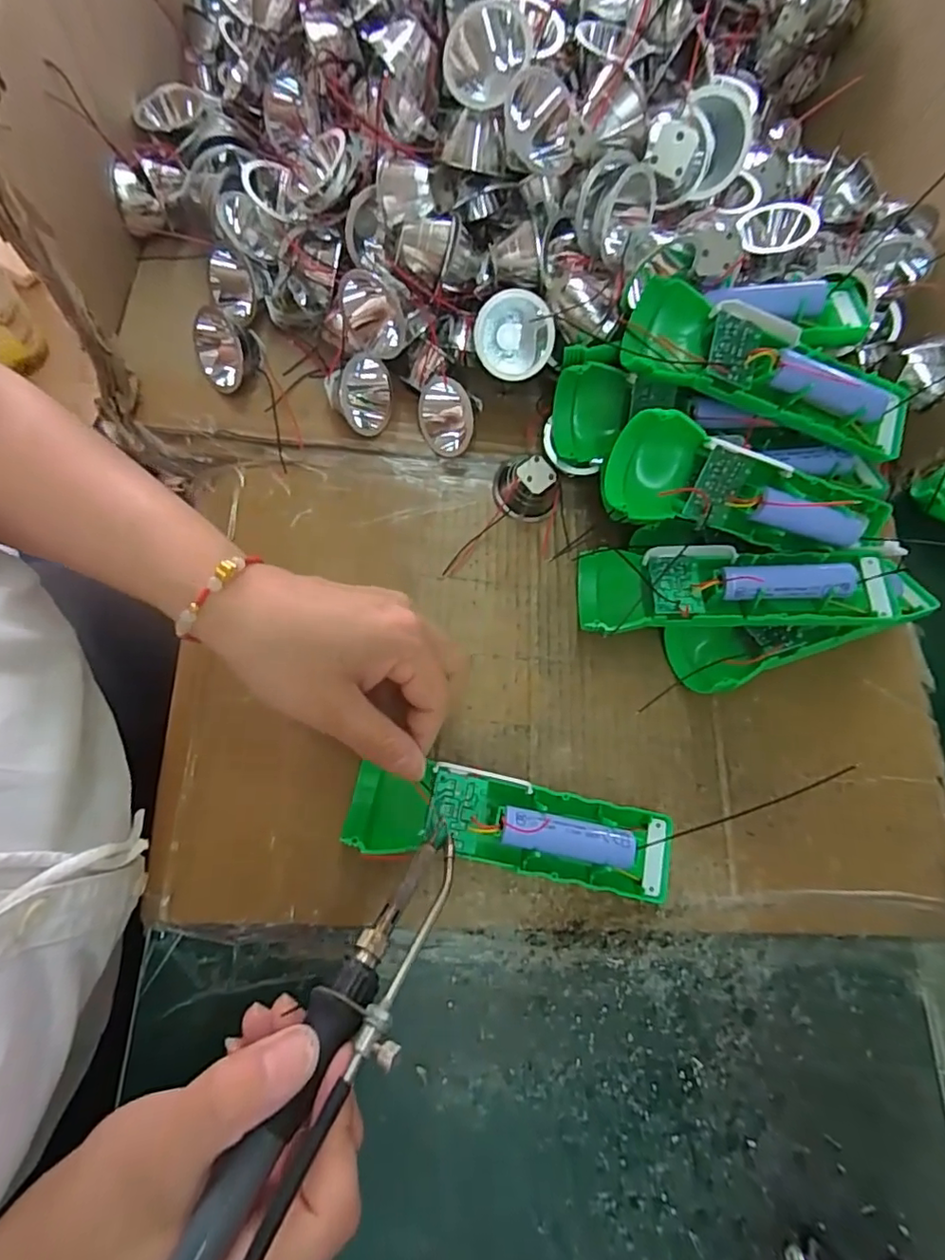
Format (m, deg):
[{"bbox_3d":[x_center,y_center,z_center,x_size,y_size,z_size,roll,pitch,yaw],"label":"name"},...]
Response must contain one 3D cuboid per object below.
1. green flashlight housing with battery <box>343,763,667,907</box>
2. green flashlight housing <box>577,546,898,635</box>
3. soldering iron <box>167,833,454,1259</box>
[{"bbox_3d":[0.020,0.096,0.270,0.159,0.032,0.045,11,73,-2],"label":"green flashlight housing with battery"},{"bbox_3d":[0.134,-0.021,0.296,0.152,0.017,0.047,1,72,13],"label":"green flashlight housing"},{"bbox_3d":[-0.058,0.160,0.174,0.029,0.017,0.208,30,49,7],"label":"soldering iron"}]

